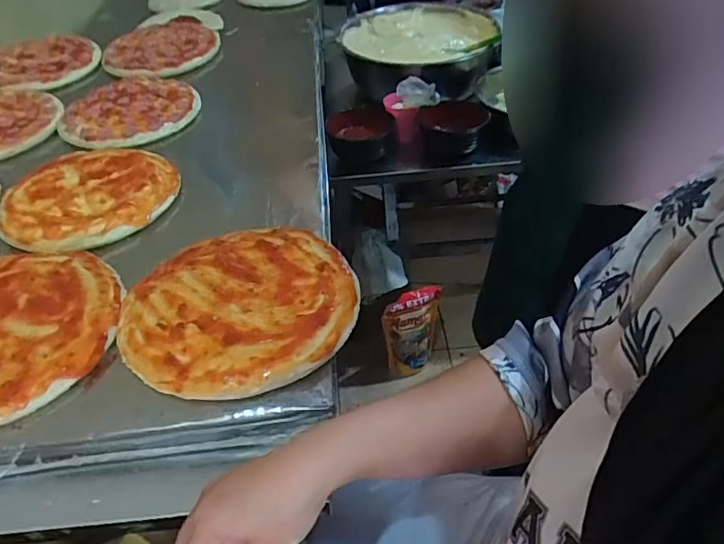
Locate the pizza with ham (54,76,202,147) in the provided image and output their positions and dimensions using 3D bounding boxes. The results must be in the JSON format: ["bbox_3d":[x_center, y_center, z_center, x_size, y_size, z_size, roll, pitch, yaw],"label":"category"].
[{"bbox_3d":[-0.334,-0.239,0.775,0.173,0.026,0.191,19,49,23],"label":"pizza with ham"}]

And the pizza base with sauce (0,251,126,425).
[{"bbox_3d":[-0.311,0.050,0.456,0.186,0.010,0.191,-3,44,3],"label":"pizza base with sauce"}]

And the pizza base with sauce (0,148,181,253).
[{"bbox_3d":[-0.316,-0.093,0.613,0.178,0.011,0.183,-3,44,3],"label":"pizza base with sauce"}]

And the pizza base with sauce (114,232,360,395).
[{"bbox_3d":[-0.107,0.024,0.466,0.199,0.008,0.187,-10,44,-4],"label":"pizza base with sauce"}]

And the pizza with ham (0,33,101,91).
[{"bbox_3d":[-0.553,-0.360,0.902,0.184,0.024,0.175,-3,44,3],"label":"pizza with ham"}]

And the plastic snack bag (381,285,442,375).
[{"bbox_3d":[0.126,0.150,1.295,0.144,0.263,0.046,-25,47,-20],"label":"plastic snack bag"}]

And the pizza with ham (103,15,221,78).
[{"bbox_3d":[-0.353,-0.398,0.929,0.199,0.028,0.211,-20,46,-15],"label":"pizza with ham"}]

